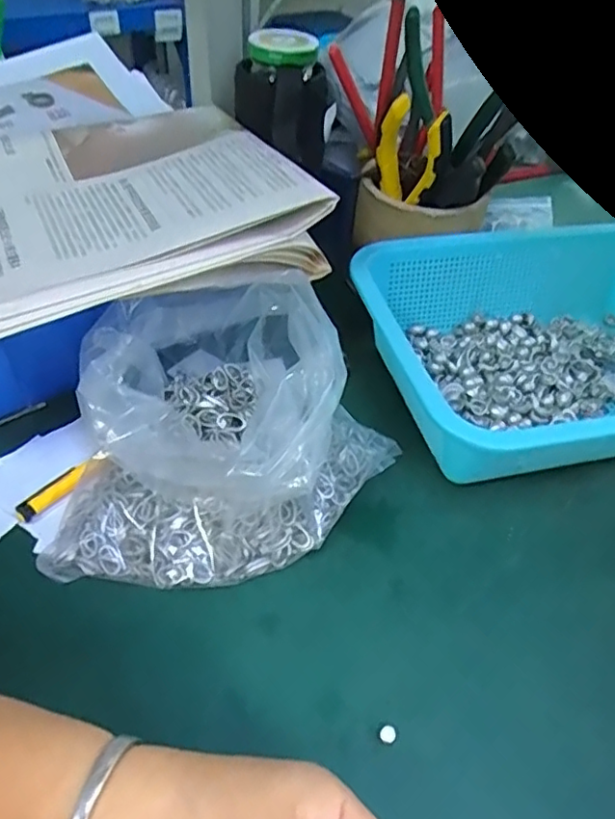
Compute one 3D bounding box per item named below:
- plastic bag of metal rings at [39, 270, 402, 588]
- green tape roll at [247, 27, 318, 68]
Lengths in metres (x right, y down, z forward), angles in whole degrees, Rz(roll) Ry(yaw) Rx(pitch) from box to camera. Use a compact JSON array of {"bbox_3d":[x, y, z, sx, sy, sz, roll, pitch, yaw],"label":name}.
[{"bbox_3d":[-0.037,0.004,0.330,0.178,0.090,0.158,4,45,-1],"label":"plastic bag of metal rings"},{"bbox_3d":[-0.017,-0.248,0.412,0.046,0.016,0.042,-2,47,-6],"label":"green tape roll"}]

